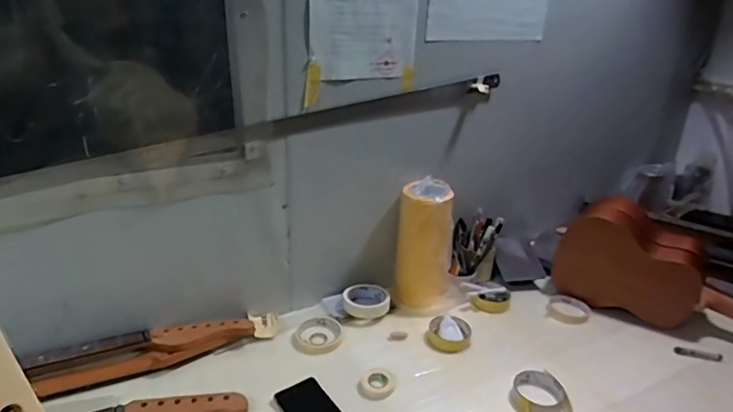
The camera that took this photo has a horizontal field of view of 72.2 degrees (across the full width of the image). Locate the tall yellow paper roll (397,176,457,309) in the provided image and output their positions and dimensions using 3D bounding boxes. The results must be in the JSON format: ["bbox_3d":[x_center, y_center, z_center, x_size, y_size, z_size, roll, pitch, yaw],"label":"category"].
[{"bbox_3d":[0.122,0.075,1.037,0.115,0.228,0.112,4,25,3],"label":"tall yellow paper roll"}]

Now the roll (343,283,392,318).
[{"bbox_3d":[0.001,0.195,1.033,0.096,0.032,0.096,2,25,-1],"label":"roll"}]

